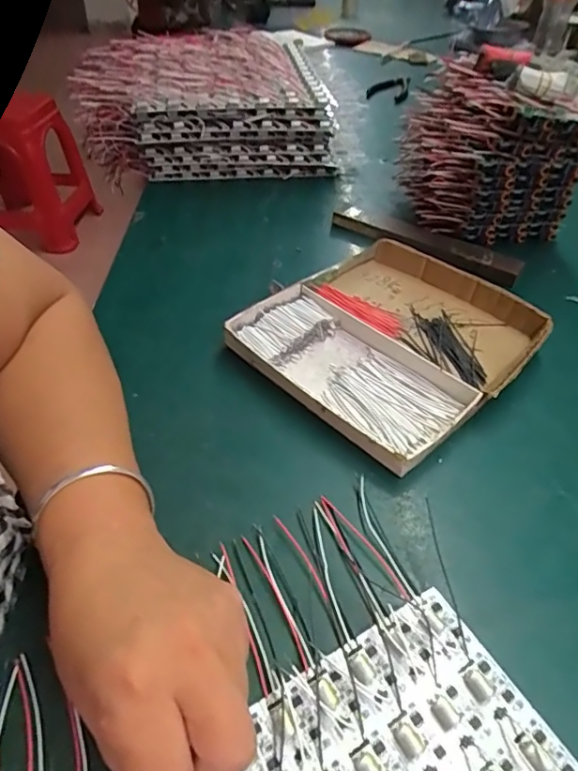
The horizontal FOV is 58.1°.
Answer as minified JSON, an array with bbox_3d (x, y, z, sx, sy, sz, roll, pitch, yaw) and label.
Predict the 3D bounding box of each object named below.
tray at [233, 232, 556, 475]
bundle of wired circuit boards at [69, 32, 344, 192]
[{"bbox_3d":[0.085,-0.043,0.435,0.209,0.023,0.195,-34,54,-30],"label":"tray"},{"bbox_3d":[-0.115,-0.395,0.733,0.299,0.110,0.280,-7,45,-8],"label":"bundle of wired circuit boards"}]

